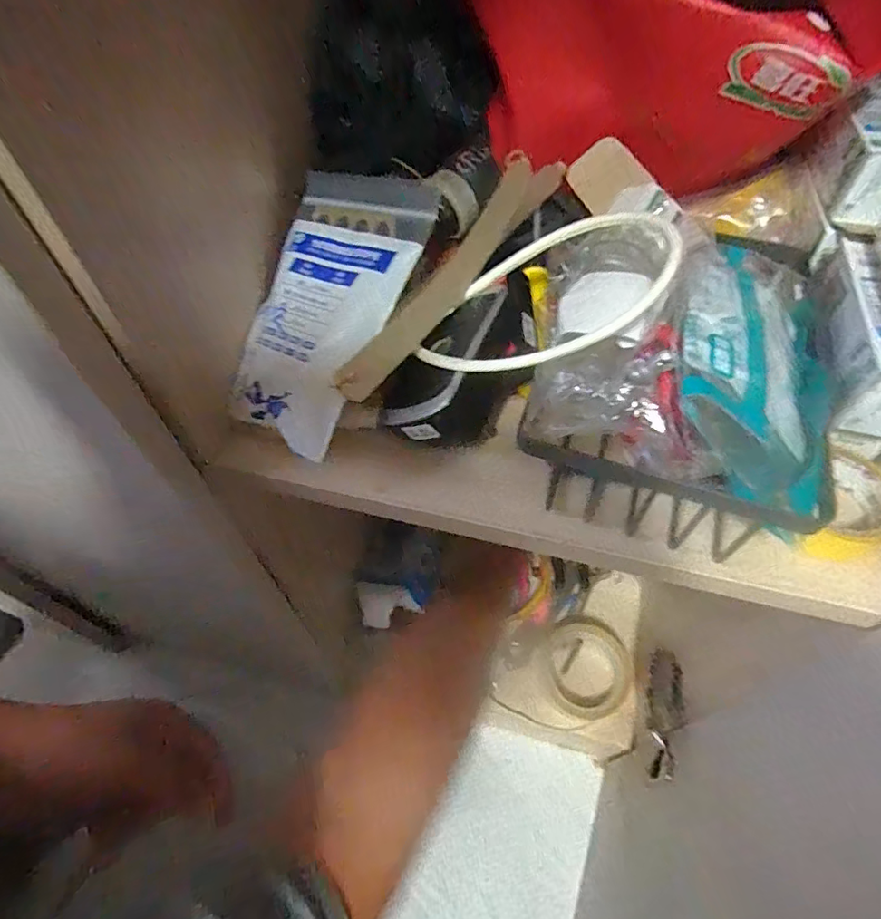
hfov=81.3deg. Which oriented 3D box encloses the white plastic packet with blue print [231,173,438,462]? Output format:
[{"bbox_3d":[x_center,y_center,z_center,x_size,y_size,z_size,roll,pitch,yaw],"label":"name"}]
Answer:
[{"bbox_3d":[-0.060,-0.078,0.262,0.089,0.017,0.139,22,82,31],"label":"white plastic packet with blue print"}]

